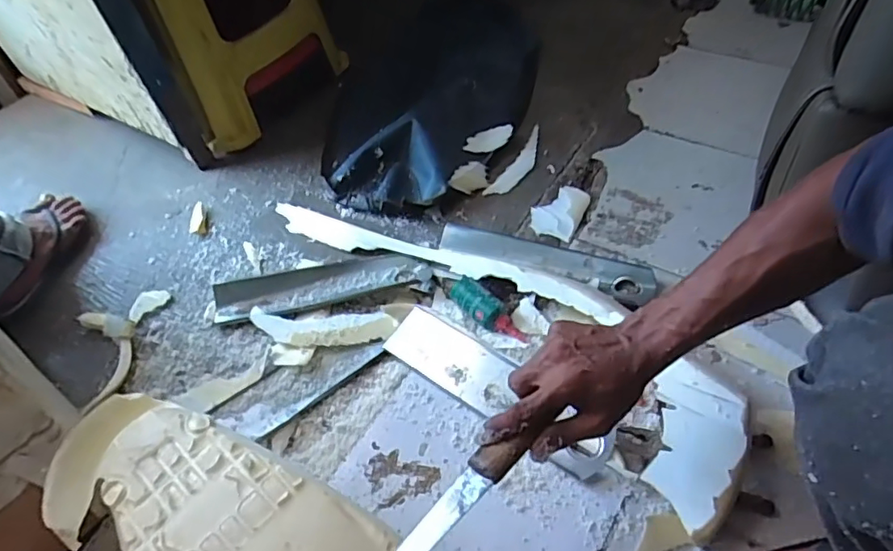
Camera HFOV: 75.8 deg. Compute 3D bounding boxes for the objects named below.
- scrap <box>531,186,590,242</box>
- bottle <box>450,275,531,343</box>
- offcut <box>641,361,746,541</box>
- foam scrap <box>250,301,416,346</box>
[{"bbox_3d":[0.179,-0.101,0.906,0.073,0.016,0.113,19,54,22],"label":"scrap"},{"bbox_3d":[0.055,0.046,0.759,0.037,0.030,0.122,-33,54,-20],"label":"bottle"},{"bbox_3d":[0.259,0.181,0.593,0.086,0.040,0.161,4,66,39],"label":"offcut"},{"bbox_3d":[-0.161,0.068,0.782,0.221,0.022,0.059,-2,49,5],"label":"foam scrap"}]

